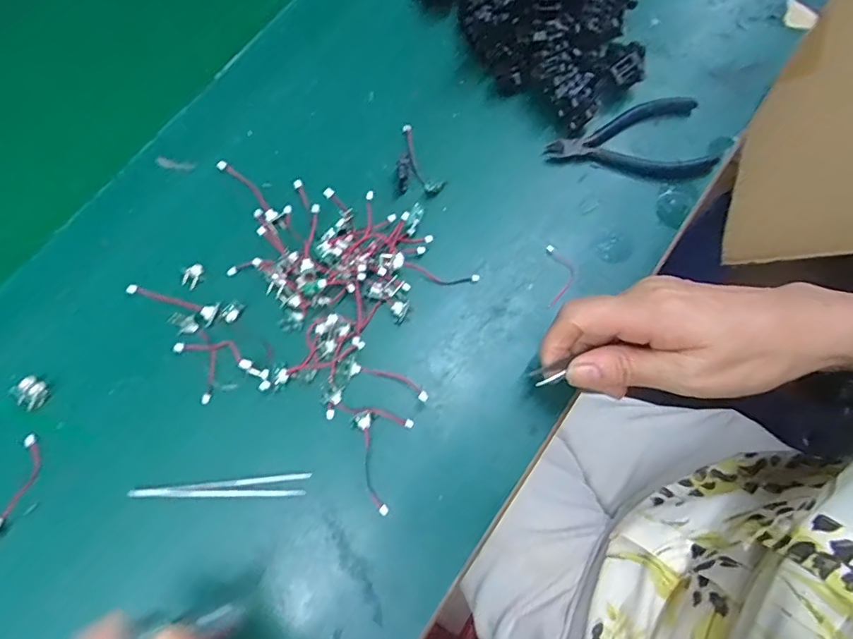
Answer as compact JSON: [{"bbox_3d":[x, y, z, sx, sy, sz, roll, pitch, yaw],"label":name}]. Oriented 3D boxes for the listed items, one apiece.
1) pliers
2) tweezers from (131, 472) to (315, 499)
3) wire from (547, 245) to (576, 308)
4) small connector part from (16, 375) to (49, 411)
[{"bbox_3d":[0.150,-0.123,0.387,0.122,0.019,0.065,-20,75,-8],"label":"pliers"},{"bbox_3d":[-0.121,0.102,0.319,0.100,0.007,0.012,-5,73,-3],"label":"tweezers"},{"bbox_3d":[0.093,-0.029,0.371,0.019,0.005,0.044,2,73,-1],"label":"wire"},{"bbox_3d":[-0.238,0.045,0.327,0.015,0.012,0.018,37,76,9],"label":"small connector part"}]

